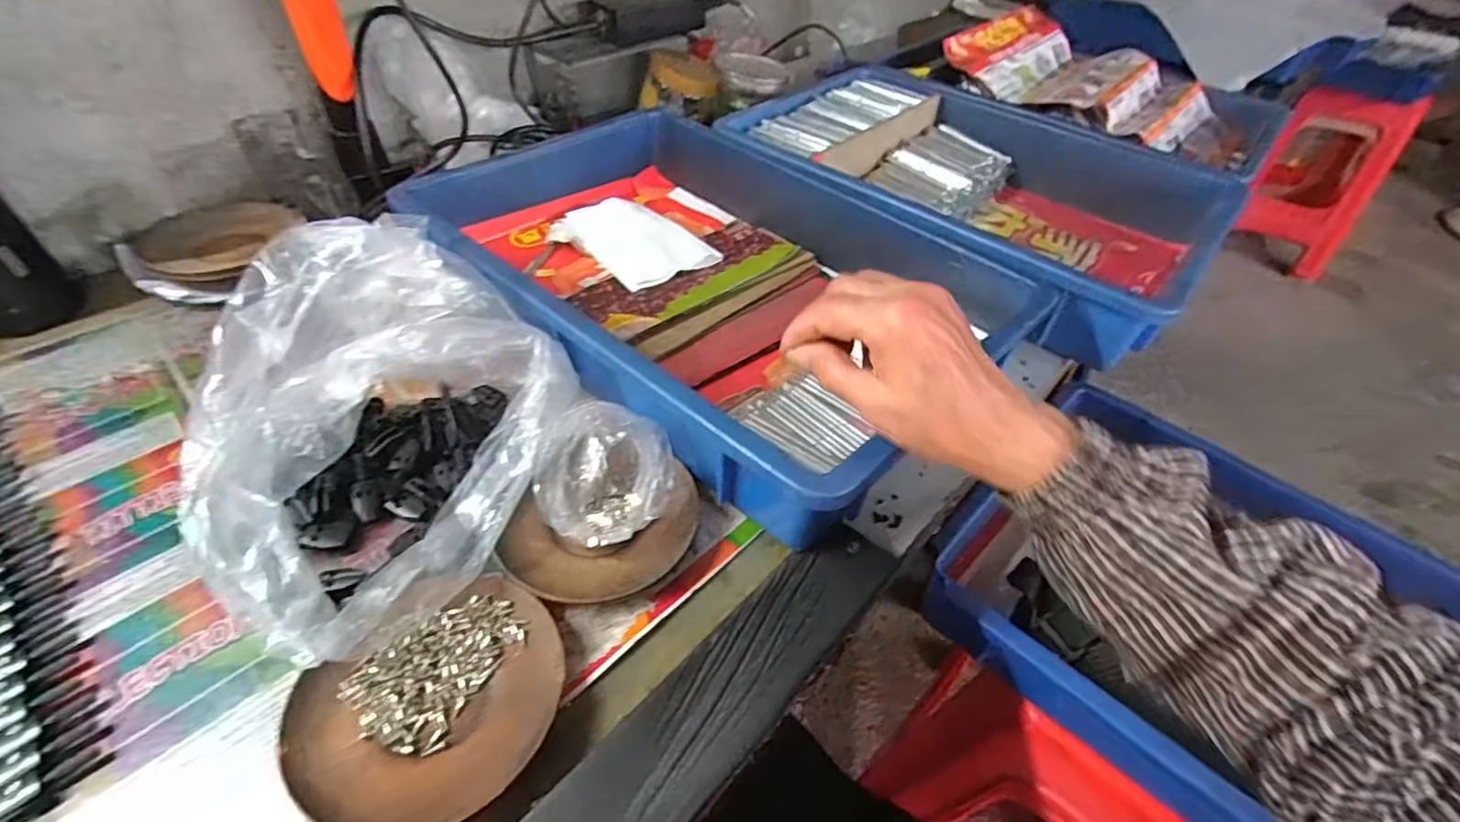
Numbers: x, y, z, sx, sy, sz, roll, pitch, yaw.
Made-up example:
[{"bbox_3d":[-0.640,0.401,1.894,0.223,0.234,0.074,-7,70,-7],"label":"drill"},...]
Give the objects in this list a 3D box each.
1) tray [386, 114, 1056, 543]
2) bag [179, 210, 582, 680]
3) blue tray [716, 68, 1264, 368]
[{"bbox_3d":[-0.025,-0.109,0.489,0.447,0.090,0.293,35,53,26],"label":"tray"},{"bbox_3d":[-0.198,-0.012,0.348,0.195,0.099,0.250,-26,56,-26],"label":"bag"},{"bbox_3d":[0.235,-0.231,0.634,0.432,0.091,0.327,36,53,27],"label":"blue tray"}]

